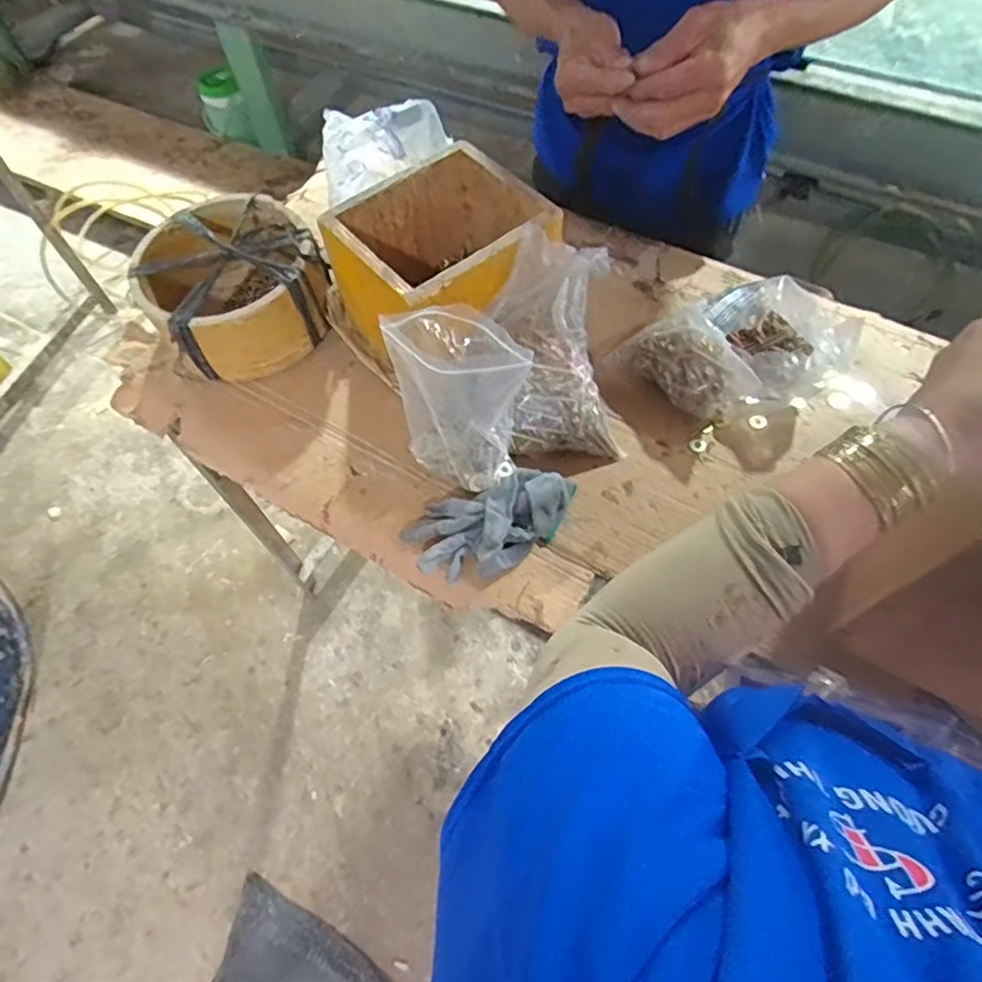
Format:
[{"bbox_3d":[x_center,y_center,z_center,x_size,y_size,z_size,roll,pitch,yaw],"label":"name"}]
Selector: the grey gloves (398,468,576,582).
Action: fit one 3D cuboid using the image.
[{"bbox_3d":[0.007,0.033,0.652,0.187,0.053,0.096,-18,62,-9],"label":"grey gloves"}]

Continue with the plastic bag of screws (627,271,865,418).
[{"bbox_3d":[0.301,-0.163,0.743,0.239,0.076,0.171,-20,62,-10],"label":"plastic bag of screws"}]

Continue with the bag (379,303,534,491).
[{"bbox_3d":[-0.033,-0.092,0.622,0.120,0.194,0.081,38,68,20],"label":"bag"}]

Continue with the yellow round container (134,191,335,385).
[{"bbox_3d":[-0.325,-0.262,0.791,0.205,0.108,0.225,-1,60,1],"label":"yellow round container"}]

